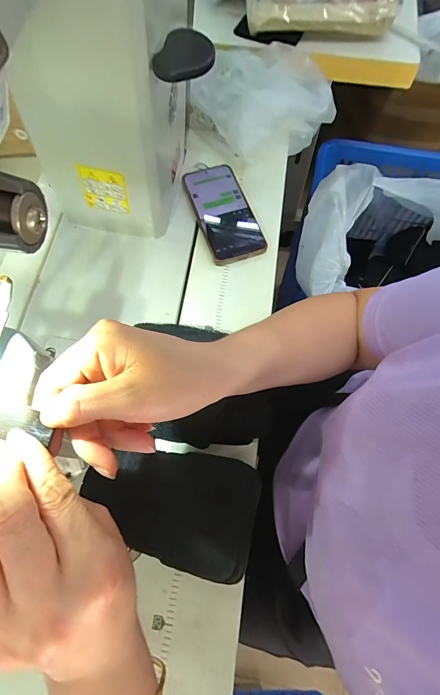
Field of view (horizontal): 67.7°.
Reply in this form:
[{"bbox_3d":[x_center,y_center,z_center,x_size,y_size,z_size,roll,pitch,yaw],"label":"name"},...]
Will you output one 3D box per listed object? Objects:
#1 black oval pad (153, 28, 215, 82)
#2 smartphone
[{"bbox_3d":[-0.027,-0.233,0.262,0.040,0.008,0.061,20,71,8],"label":"black oval pad"},{"bbox_3d":[0.004,-0.190,0.459,0.076,0.016,0.160,-18,70,-6],"label":"smartphone"}]

